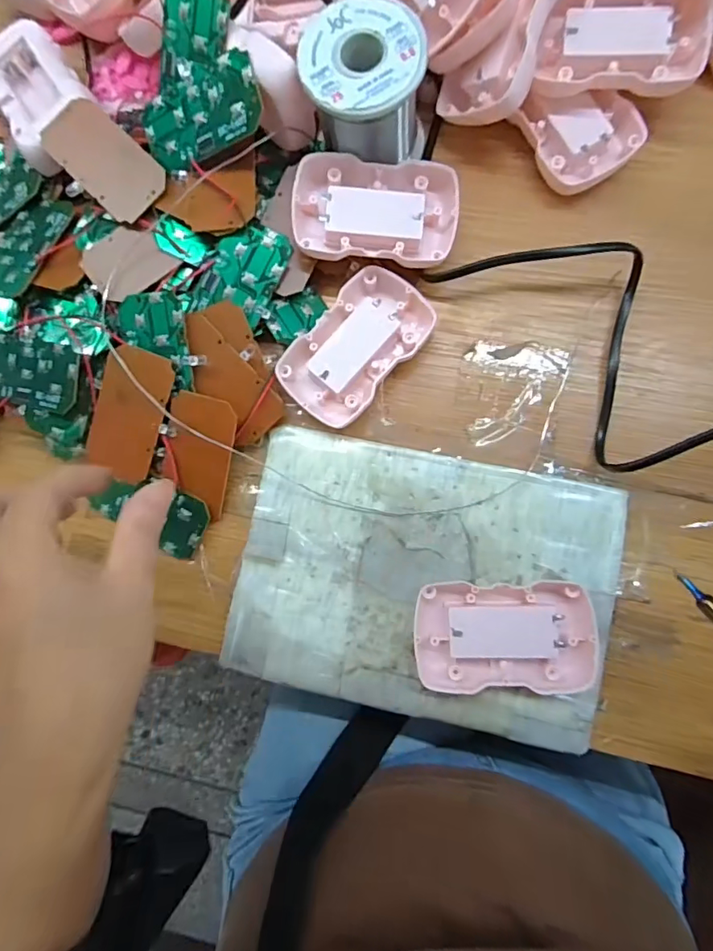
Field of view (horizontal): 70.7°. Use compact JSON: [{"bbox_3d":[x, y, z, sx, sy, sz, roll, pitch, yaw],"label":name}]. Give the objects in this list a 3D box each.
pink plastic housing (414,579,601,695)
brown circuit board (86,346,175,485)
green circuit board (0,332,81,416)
[{"bbox_3d":[0.076,0.083,0.262,0.087,0.018,0.052,-1,86,6],"label":"pink plastic housing"},{"bbox_3d":[-0.128,-0.034,0.280,0.039,0.007,0.073,24,104,3],"label":"brown circuit board"},{"bbox_3d":[-0.187,-0.059,0.286,0.072,0.004,0.038,14,100,17],"label":"green circuit board"}]

